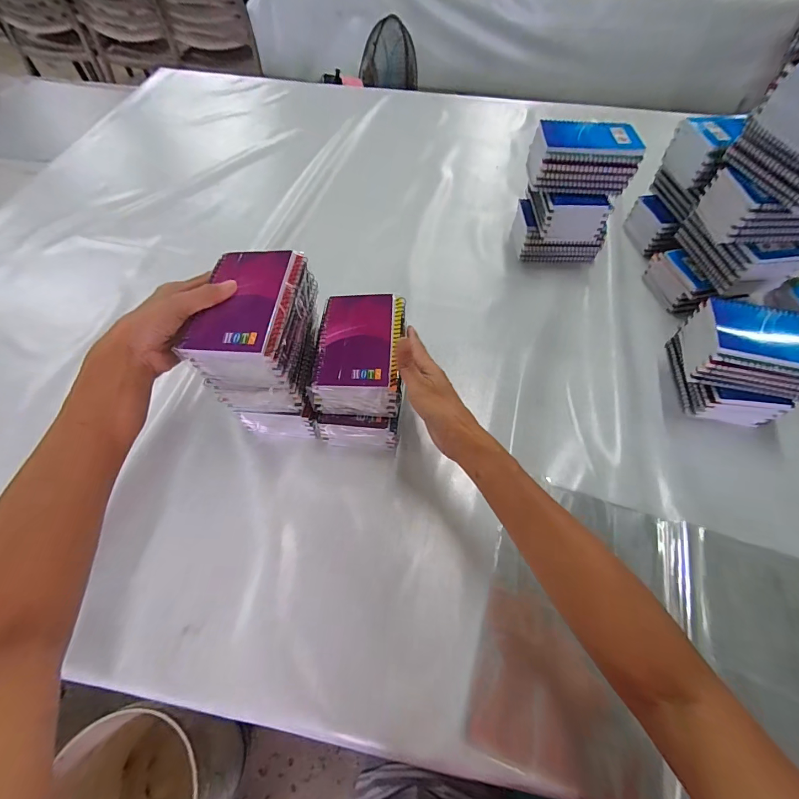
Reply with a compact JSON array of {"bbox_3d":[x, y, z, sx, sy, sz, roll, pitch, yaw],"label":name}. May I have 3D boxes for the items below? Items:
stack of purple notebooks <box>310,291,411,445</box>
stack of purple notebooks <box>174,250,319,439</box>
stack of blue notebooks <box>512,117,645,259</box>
[{"bbox_3d":[-0.045,-0.031,0.460,0.100,0.118,0.148,2,59,5],"label":"stack of purple notebooks"},{"bbox_3d":[-0.144,-0.054,0.439,0.091,0.169,0.130,4,59,6],"label":"stack of purple notebooks"},{"bbox_3d":[0.265,-0.308,0.593,0.135,0.175,0.107,3,59,2],"label":"stack of blue notebooks"}]

